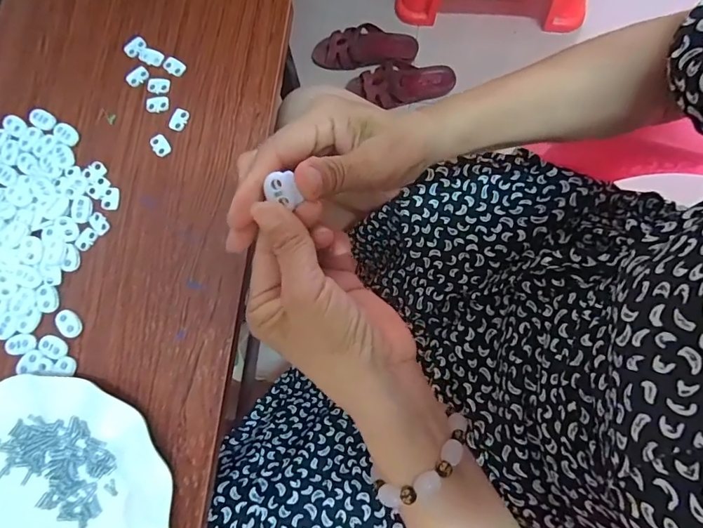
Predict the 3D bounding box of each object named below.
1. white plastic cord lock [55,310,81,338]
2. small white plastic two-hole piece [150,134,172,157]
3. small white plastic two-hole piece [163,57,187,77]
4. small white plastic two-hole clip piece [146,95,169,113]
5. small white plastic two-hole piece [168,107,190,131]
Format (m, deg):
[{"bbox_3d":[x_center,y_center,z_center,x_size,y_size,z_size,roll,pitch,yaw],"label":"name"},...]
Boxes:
[{"bbox_3d":[-0.219,0.046,0.339,0.014,0.004,0.024,-38,80,-5],"label":"white plastic cord lock"},{"bbox_3d":[-0.158,-0.098,0.361,0.014,0.004,0.019,-38,80,-6],"label":"small white plastic two-hole piece"},{"bbox_3d":[-0.151,-0.168,0.374,0.019,0.004,0.013,30,81,7],"label":"small white plastic two-hole piece"},{"bbox_3d":[-0.164,-0.135,0.368,0.019,0.004,0.014,-5,79,0],"label":"small white plastic two-hole clip piece"},{"bbox_3d":[-0.144,-0.120,0.364,0.014,0.004,0.019,18,81,6],"label":"small white plastic two-hole piece"}]

